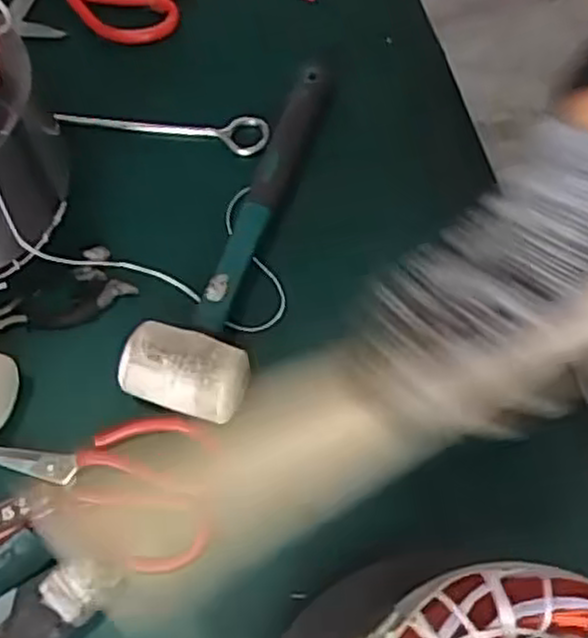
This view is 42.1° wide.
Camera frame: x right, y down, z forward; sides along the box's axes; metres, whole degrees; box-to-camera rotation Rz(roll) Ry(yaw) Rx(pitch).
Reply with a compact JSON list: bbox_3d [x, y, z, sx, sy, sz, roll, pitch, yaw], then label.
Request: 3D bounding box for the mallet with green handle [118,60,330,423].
[{"bbox_3d":[-0.027,-0.069,0.511,0.071,0.044,0.280,16,67,7],"label":"mallet with green handle"}]

